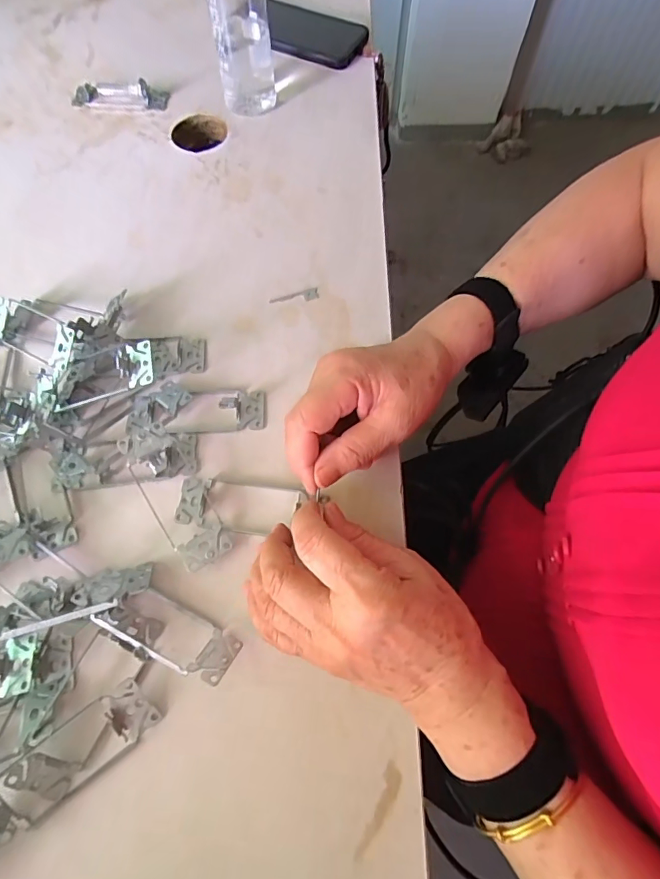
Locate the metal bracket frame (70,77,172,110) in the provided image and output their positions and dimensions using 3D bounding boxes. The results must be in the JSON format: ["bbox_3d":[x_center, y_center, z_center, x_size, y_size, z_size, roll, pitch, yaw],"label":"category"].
[{"bbox_3d":[-0.236,-0.389,0.516,0.109,0.027,0.032,5,67,2],"label":"metal bracket frame"}]

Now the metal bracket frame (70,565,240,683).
[{"bbox_3d":[-0.107,0.112,0.294,0.108,0.024,0.040,25,69,10],"label":"metal bracket frame"}]

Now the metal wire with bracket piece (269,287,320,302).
[{"bbox_3d":[-0.030,-0.125,0.408,0.043,0.004,0.013,-21,69,-9],"label":"metal wire with bracket piece"}]

